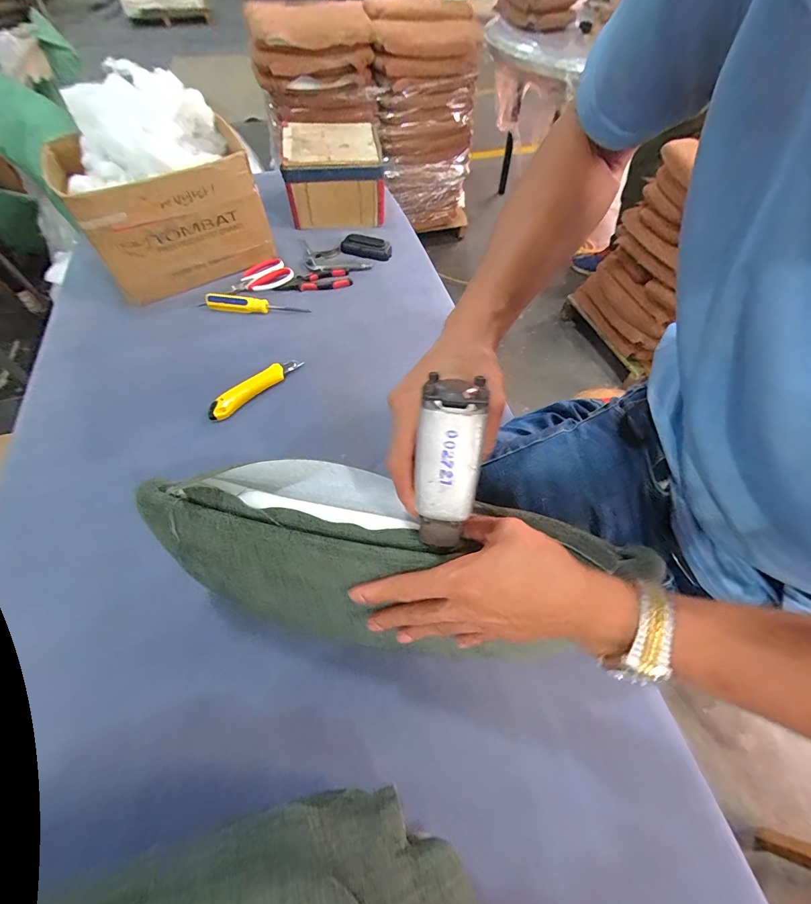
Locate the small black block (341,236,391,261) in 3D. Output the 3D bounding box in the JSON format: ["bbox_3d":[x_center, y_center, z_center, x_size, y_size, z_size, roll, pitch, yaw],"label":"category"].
[{"bbox_3d":[-0.083,-0.447,0.834,0.106,0.016,0.058,9,58,5],"label":"small black block"}]

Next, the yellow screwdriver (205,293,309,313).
[{"bbox_3d":[-0.280,-0.279,0.720,0.187,0.021,0.028,4,57,2],"label":"yellow screwdriver"}]

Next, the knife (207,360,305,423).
[{"bbox_3d":[-0.241,-0.107,0.615,0.163,0.012,0.033,-39,65,-22],"label":"knife"}]

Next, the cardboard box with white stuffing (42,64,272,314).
[{"bbox_3d":[-0.456,-0.501,0.721,0.295,0.261,0.270,-24,60,-15],"label":"cardboard box with white stuffing"}]

